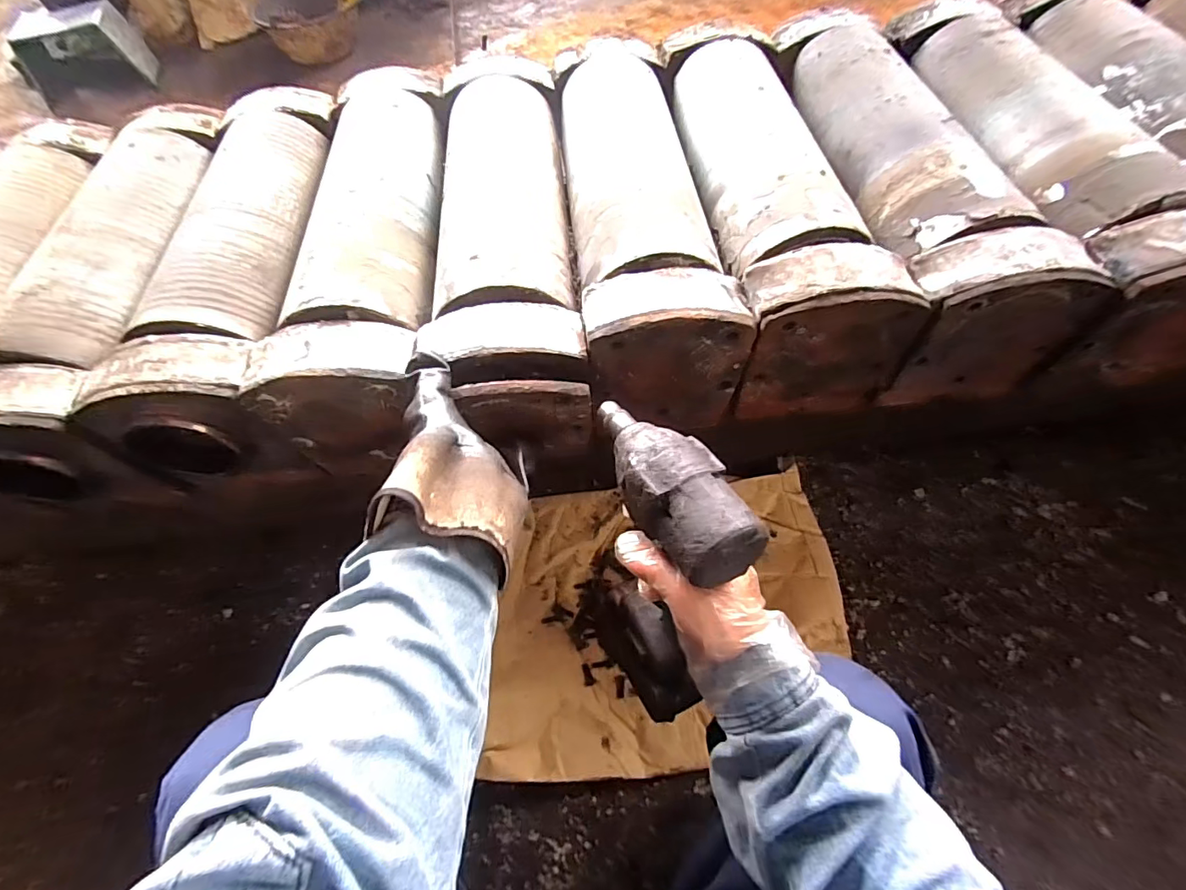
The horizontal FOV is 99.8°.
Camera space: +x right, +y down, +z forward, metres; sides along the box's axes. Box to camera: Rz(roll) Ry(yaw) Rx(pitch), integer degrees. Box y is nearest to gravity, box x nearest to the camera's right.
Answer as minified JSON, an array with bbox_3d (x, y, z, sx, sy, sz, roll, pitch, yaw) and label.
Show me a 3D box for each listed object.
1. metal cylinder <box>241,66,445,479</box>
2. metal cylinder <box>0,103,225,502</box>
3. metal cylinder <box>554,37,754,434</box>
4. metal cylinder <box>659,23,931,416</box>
[{"bbox_3d":[-0.268,-0.263,0.632,0.154,0.149,0.565,-6,60,1],"label":"metal cylinder"},{"bbox_3d":[-0.575,-0.215,0.607,0.151,0.114,0.562,-8,60,0],"label":"metal cylinder"},{"bbox_3d":[0.051,-0.297,0.633,0.158,0.160,0.548,-6,60,1],"label":"metal cylinder"},{"bbox_3d":[0.211,-0.316,0.637,0.161,0.168,0.540,-6,60,0],"label":"metal cylinder"}]

